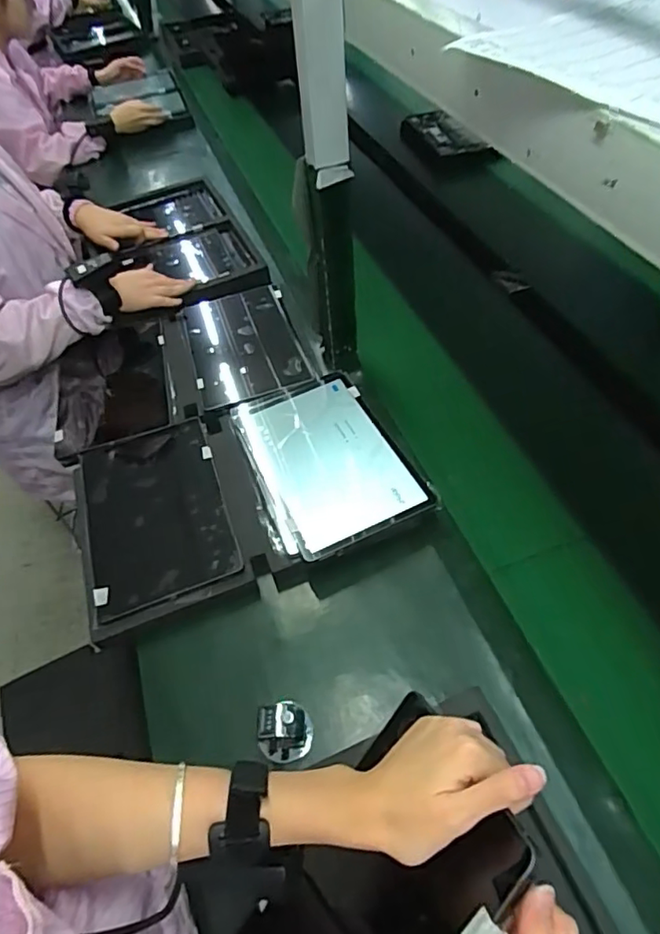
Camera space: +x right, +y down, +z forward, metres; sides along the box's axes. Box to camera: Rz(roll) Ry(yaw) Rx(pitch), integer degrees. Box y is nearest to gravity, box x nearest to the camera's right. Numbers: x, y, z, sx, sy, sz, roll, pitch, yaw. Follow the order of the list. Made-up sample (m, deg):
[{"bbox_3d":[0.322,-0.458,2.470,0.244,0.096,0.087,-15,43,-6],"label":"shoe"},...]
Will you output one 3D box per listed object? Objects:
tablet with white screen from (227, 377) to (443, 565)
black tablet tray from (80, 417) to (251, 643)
[{"bbox_3d":[-0.009,-0.017,0.702,0.169,0.013,0.264,-23,51,-7],"label":"tablet with white screen"},{"bbox_3d":[-0.214,0.058,0.683,0.172,0.023,0.261,-19,52,-11],"label":"black tablet tray"}]

